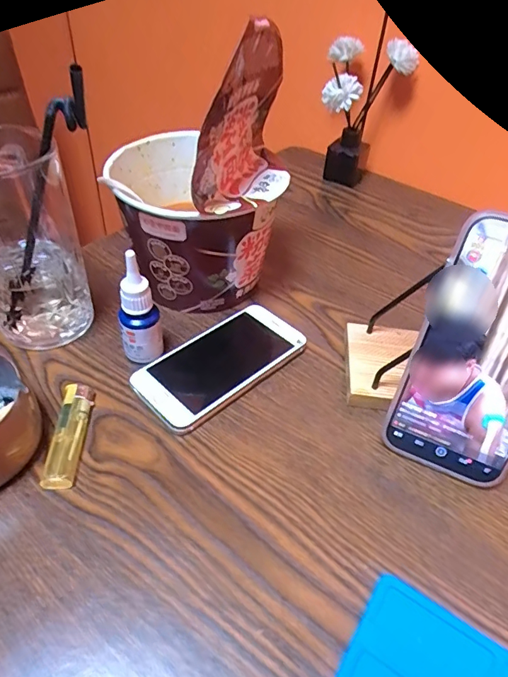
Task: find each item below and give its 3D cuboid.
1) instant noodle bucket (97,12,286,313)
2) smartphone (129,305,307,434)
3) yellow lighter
[{"bbox_3d":[-0.048,-0.133,0.388,0.136,0.201,0.133,3,44,-3],"label":"instant noodle bucket"},{"bbox_3d":[-0.026,0.018,0.374,0.133,0.014,0.067,-31,55,-31],"label":"smartphone"},{"bbox_3d":[-0.124,0.064,0.319,0.019,0.010,0.077,1,44,-4],"label":"yellow lighter"}]

